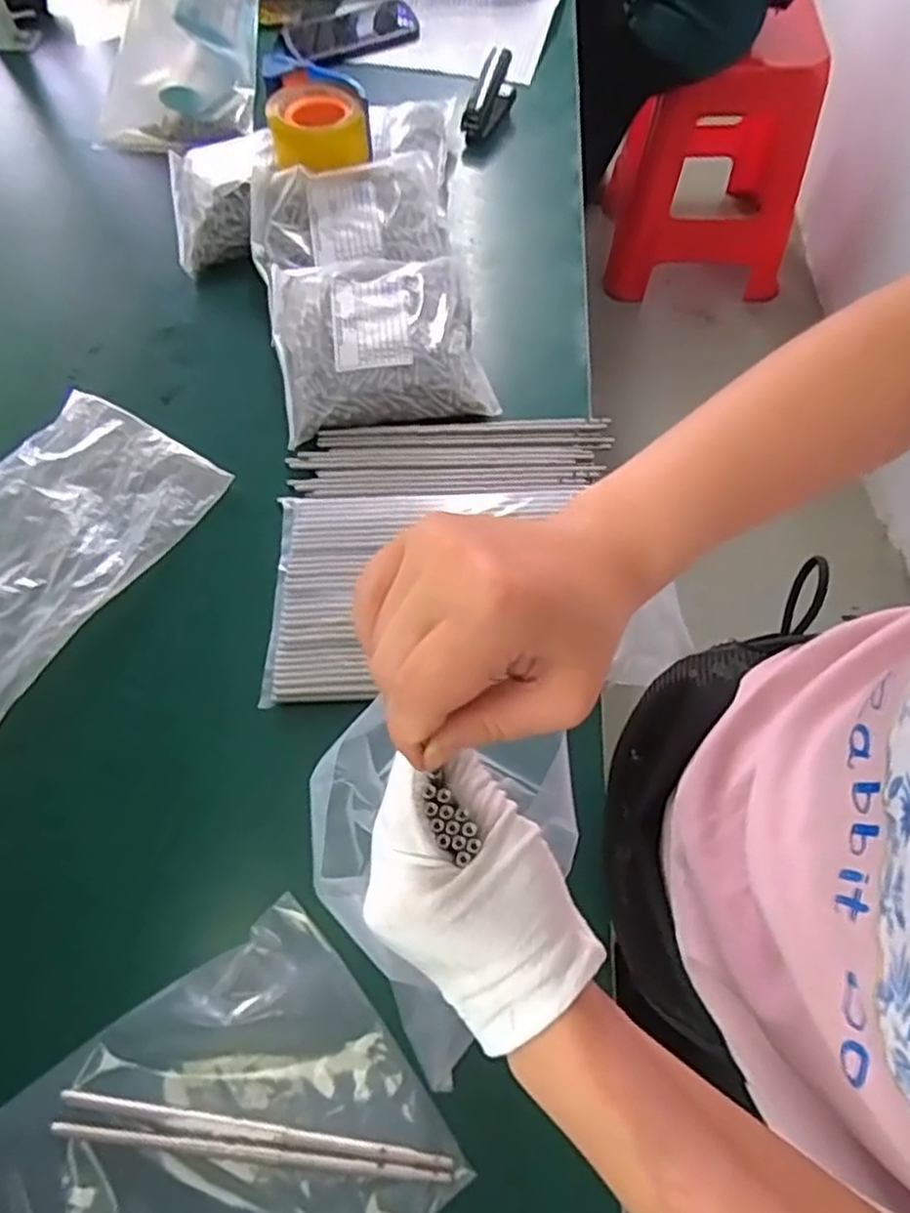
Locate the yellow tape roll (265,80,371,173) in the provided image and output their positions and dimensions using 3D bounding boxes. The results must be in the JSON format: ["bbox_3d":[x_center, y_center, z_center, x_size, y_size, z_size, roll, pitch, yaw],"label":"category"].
[{"bbox_3d":[-0.143,-0.498,0.763,0.095,0.054,0.095,-1,63,2],"label":"yellow tape roll"}]

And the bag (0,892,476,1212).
[{"bbox_3d":[-0.167,0.345,0.429,0.296,0.019,0.198,-35,69,-12],"label":"bag"}]

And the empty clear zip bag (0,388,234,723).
[{"bbox_3d":[-0.357,-0.056,0.622,0.181,0.024,0.289,31,71,16],"label":"empty clear zip bag"}]

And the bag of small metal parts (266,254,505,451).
[{"bbox_3d":[-0.072,-0.254,0.687,0.187,0.047,0.178,-10,65,-2],"label":"bag of small metal parts"}]

